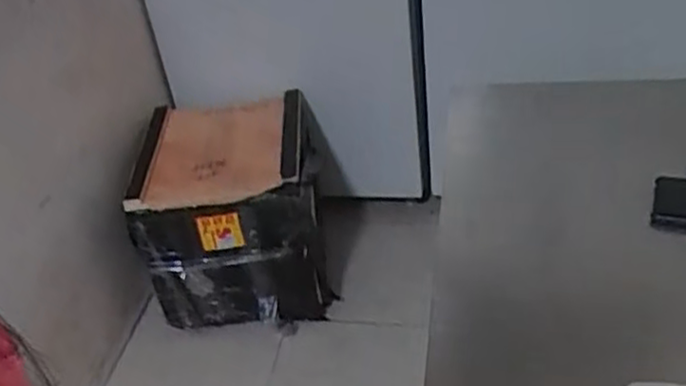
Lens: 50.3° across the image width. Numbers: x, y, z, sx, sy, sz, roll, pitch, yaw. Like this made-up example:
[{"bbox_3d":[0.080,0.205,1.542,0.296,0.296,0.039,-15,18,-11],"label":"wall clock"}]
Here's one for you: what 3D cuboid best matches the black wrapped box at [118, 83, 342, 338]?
[{"bbox_3d":[-0.264,0.045,1.903,0.454,0.411,0.484,-7,36,1],"label":"black wrapped box"}]

